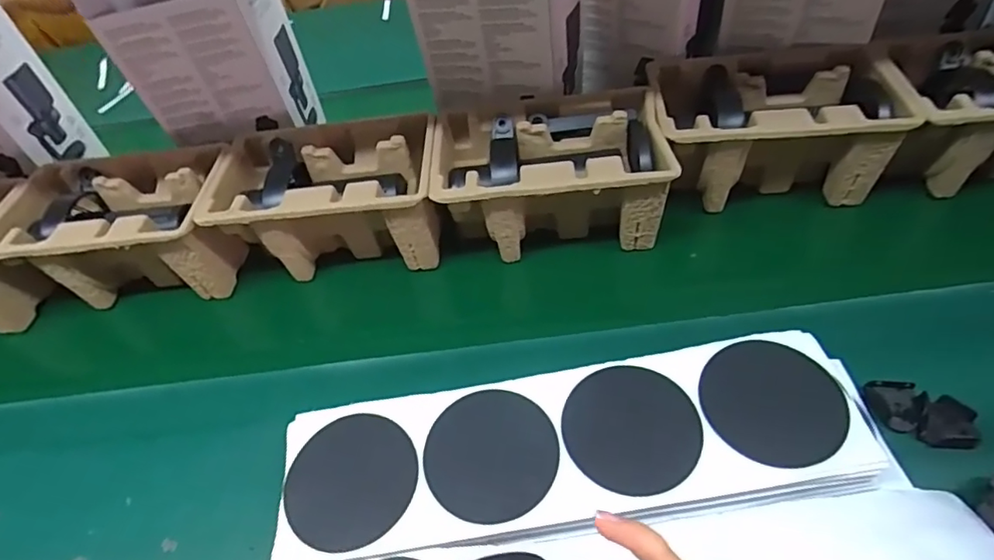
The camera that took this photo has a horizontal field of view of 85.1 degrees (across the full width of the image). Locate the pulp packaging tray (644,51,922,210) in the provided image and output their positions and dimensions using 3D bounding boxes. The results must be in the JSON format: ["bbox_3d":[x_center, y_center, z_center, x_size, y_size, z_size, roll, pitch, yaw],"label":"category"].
[{"bbox_3d":[0.276,-0.156,0.570,0.220,0.102,0.148,1,49,8],"label":"pulp packaging tray"}]

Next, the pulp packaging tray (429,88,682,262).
[{"bbox_3d":[0.052,-0.105,0.559,0.217,0.101,0.144,-2,49,5],"label":"pulp packaging tray"}]

